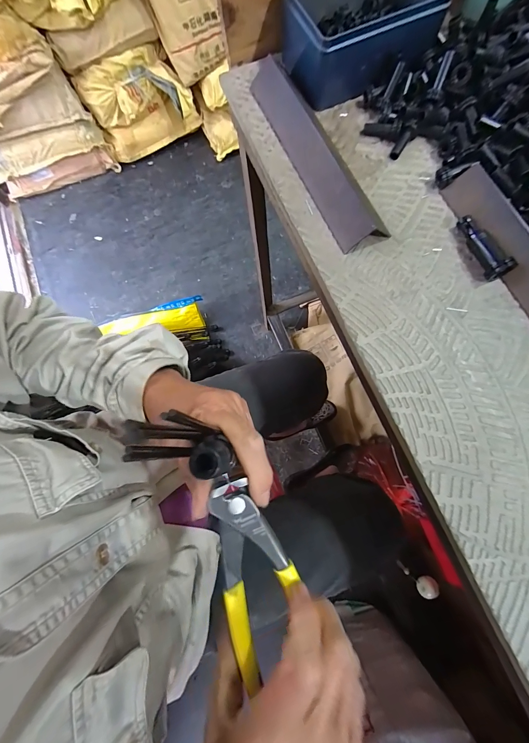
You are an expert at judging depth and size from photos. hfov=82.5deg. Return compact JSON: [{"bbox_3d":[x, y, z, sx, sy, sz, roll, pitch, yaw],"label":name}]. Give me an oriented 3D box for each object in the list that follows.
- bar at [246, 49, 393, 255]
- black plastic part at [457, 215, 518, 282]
[{"bbox_3d":[0.044,-0.230,0.310,0.043,0.035,0.239,-27,76,-2],"label":"bar"},{"bbox_3d":[0.202,-0.116,0.280,0.022,0.024,0.066,-27,76,-3],"label":"black plastic part"}]

